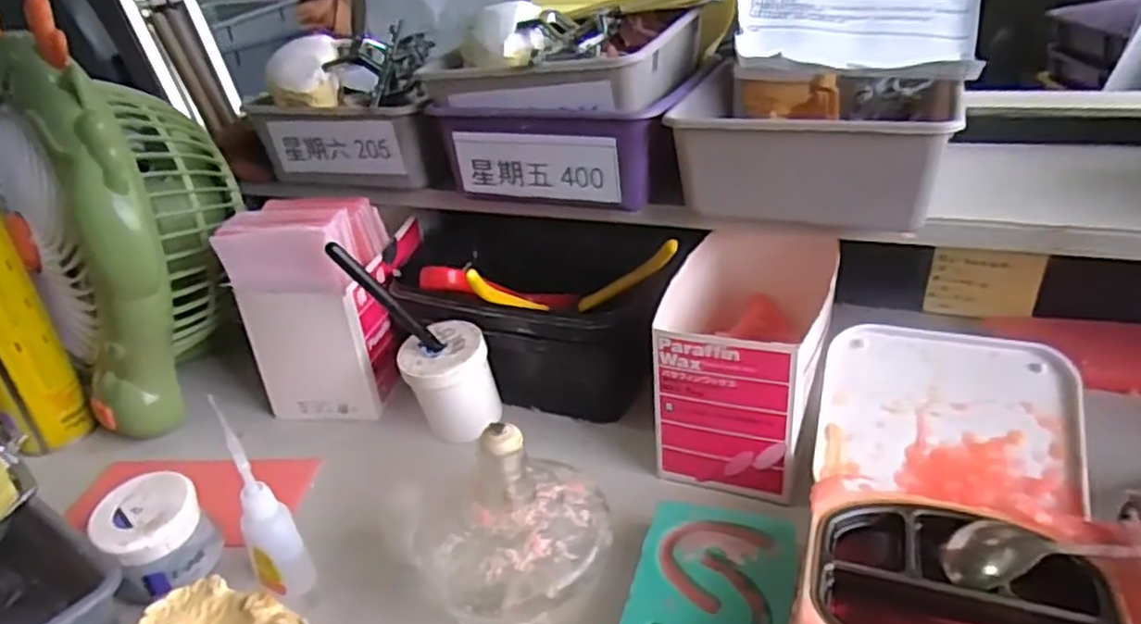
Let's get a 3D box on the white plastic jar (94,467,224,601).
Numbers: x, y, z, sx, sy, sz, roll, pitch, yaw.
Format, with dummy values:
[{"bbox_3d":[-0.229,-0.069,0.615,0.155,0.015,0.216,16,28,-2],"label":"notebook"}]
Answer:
[{"bbox_3d":[-0.217,0.117,0.384,0.050,0.043,0.049,-24,34,-30],"label":"white plastic jar"}]

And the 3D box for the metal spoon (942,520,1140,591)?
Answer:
[{"bbox_3d":[0.245,0.097,0.290,0.170,0.023,0.028,-6,26,30],"label":"metal spoon"}]

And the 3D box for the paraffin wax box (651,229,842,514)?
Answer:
[{"bbox_3d":[0.111,0.025,0.457,0.088,0.094,0.151,7,32,22],"label":"paraffin wax box"}]

